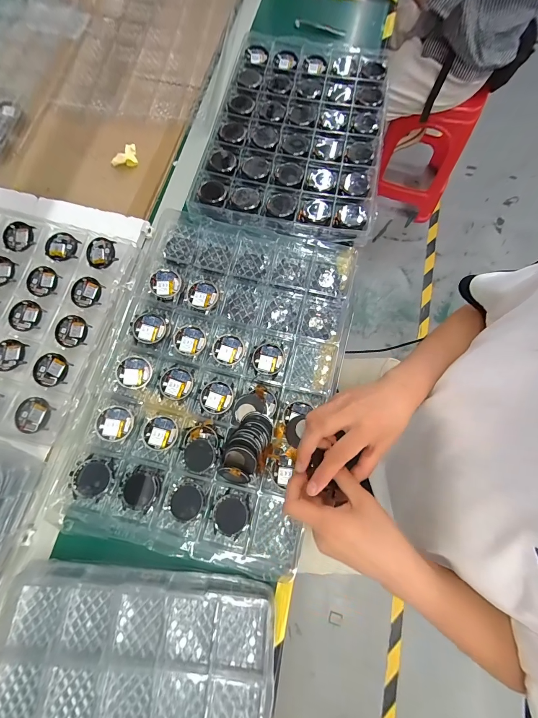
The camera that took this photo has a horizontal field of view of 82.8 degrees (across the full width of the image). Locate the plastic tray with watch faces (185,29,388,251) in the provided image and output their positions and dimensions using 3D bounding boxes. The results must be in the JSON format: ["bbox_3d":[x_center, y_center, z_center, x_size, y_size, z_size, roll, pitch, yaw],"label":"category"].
[{"bbox_3d":[0.050,-0.419,0.550,0.300,0.018,0.443,11,74,2],"label":"plastic tray with watch faces"}]

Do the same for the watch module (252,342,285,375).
[{"bbox_3d":[-0.001,0.000,0.425,0.043,0.011,0.042,-37,78,-10],"label":"watch module"}]

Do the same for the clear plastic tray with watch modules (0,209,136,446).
[{"bbox_3d":[-0.437,-0.083,0.427,0.427,0.024,0.293,15,75,4],"label":"clear plastic tray with watch modules"}]

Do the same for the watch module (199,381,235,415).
[{"bbox_3d":[-0.070,0.052,0.413,0.044,0.004,0.043,16,75,4],"label":"watch module"}]

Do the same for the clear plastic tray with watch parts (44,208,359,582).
[{"bbox_3d":[-0.068,0.012,0.412,0.306,0.028,0.440,12,74,3],"label":"clear plastic tray with watch parts"}]

